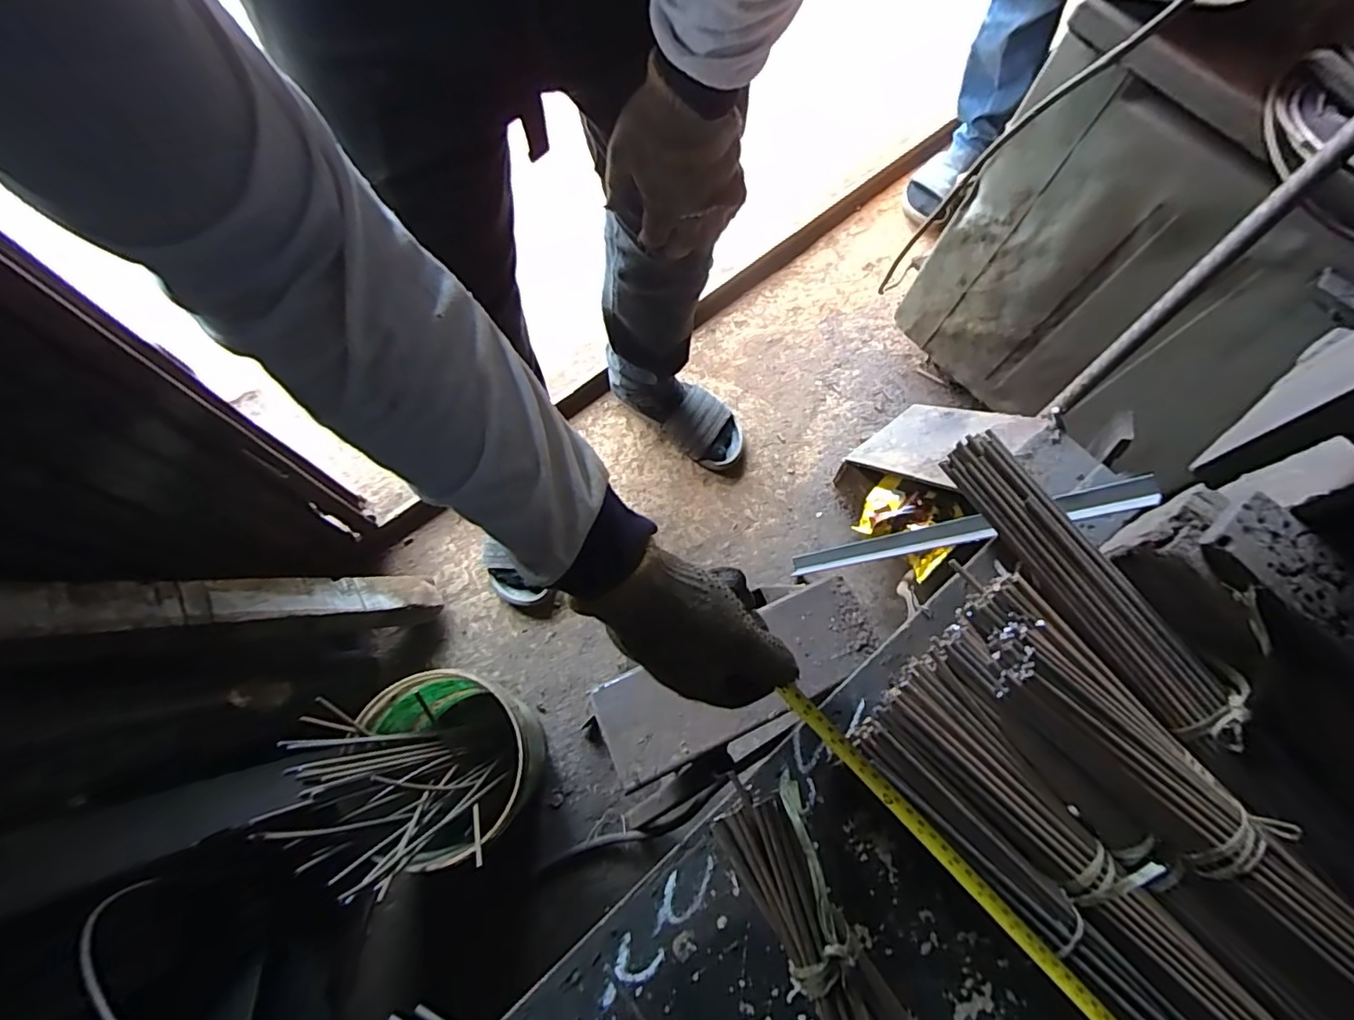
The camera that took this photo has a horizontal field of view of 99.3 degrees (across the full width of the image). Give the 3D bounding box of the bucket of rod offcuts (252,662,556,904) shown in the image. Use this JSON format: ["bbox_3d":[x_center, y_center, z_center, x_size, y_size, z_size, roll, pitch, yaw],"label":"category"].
[{"bbox_3d":[-0.284,0.304,0.676,0.227,0.238,0.199,-18,69,-9],"label":"bucket of rod offcuts"}]

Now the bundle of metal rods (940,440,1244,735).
[{"bbox_3d":[0.317,0.053,0.451,0.051,0.033,0.268,-32,72,-14],"label":"bundle of metal rods"}]

